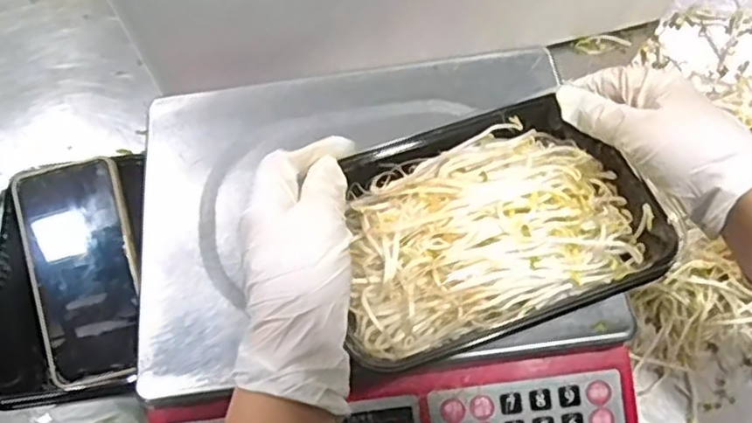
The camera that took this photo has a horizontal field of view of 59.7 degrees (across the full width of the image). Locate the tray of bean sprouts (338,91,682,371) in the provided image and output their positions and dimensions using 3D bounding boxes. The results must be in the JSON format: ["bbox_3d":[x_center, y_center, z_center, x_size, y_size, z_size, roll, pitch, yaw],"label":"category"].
[{"bbox_3d":[0.061,0.005,0.356,0.167,0.030,0.117,-16,62,-6],"label":"tray of bean sprouts"}]

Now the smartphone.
[{"bbox_3d":[-0.215,0.043,0.484,0.076,0.006,0.159,-13,88,-9],"label":"smartphone"}]

